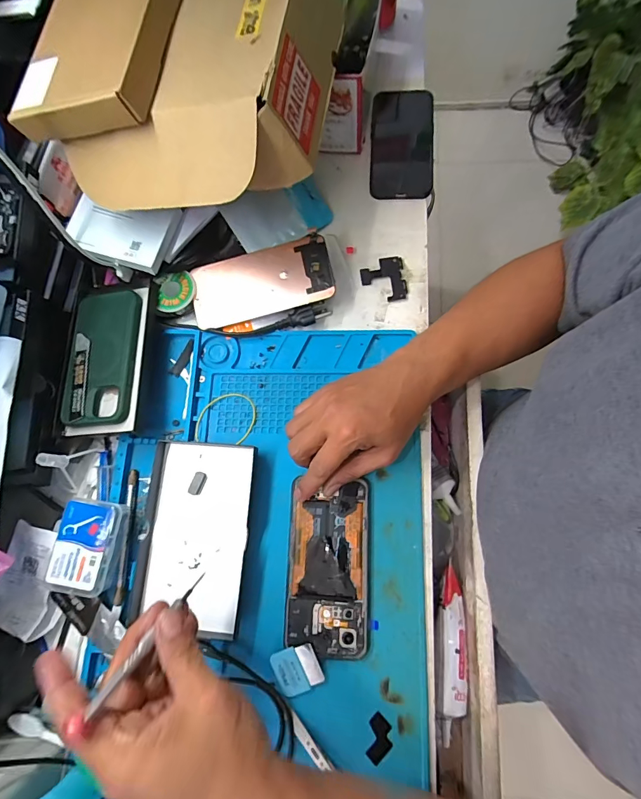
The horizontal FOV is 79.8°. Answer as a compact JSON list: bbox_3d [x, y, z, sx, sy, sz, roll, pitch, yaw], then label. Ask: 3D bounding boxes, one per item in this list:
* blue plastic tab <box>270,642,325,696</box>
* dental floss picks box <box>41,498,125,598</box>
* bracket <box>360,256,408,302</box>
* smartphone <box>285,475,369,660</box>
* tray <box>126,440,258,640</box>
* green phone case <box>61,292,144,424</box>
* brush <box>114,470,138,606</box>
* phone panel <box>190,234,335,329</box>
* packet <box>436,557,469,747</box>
[{"bbox_3d":[-0.021,0.244,0.347,0.038,0.006,0.037,-25,76,-1],"label":"blue plastic tab"},{"bbox_3d":[-0.223,0.141,0.374,0.059,0.039,0.085,10,78,6],"label":"dental floss picks box"},{"bbox_3d":[0.072,-0.136,0.436,0.047,0.005,0.054,-6,76,4],"label":"bracket"},{"bbox_3d":[0.007,0.159,0.367,0.076,0.008,0.151,2,77,-1],"label":"smartphone"},{"bbox_3d":[-0.124,0.129,0.377,0.104,0.020,0.170,4,77,6],"label":"tray"},{"bbox_3d":[-0.233,-0.047,0.407,0.073,0.007,0.146,-3,75,5],"label":"green phone case"},{"bbox_3d":[-0.197,0.137,0.388,0.008,0.010,0.126,-2,77,5],"label":"brush"},{"bbox_3d":[-0.066,-0.130,0.424,0.155,0.008,0.072,-13,86,8],"label":"phone panel"},{"bbox_3d":[0.133,0.255,0.388,0.032,0.016,0.160,4,77,6],"label":"packet"}]

